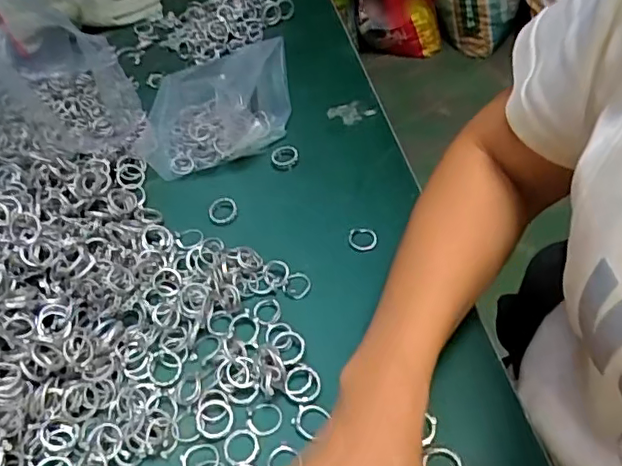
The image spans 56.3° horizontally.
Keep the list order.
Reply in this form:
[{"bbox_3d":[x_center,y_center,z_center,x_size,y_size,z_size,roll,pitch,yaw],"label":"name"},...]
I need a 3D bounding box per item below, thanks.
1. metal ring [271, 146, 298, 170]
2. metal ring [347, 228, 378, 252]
[{"bbox_3d":[-0.023,-0.068,0.526,0.024,0.011,0.028,-9,48,-3],"label":"metal ring"},{"bbox_3d":[0.040,0.004,0.454,0.023,0.004,0.020,-4,48,2],"label":"metal ring"}]

